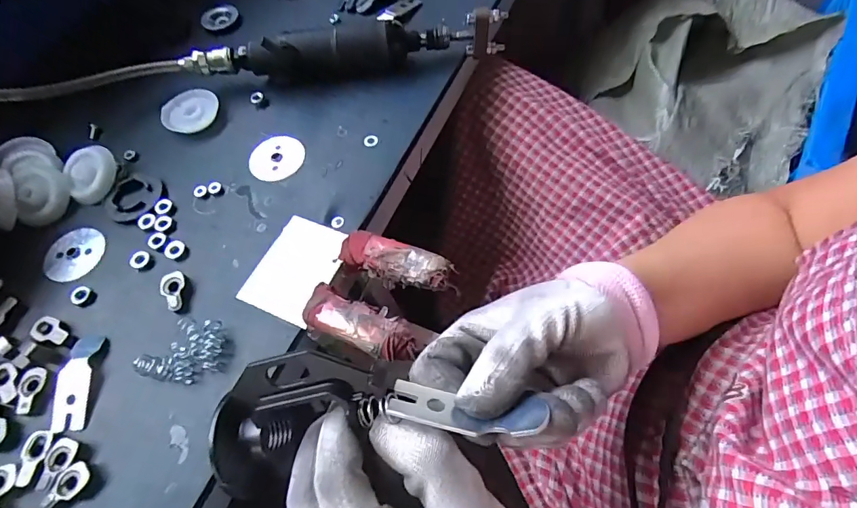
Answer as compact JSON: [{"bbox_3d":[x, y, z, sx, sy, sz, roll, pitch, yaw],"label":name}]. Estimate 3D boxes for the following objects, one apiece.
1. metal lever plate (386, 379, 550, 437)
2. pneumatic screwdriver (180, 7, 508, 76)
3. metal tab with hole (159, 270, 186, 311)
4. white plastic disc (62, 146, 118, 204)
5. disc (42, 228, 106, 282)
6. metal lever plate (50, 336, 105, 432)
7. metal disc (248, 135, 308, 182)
[{"bbox_3d":[0.015,0.063,0.180,0.062,0.005,0.019,6,37,8],"label":"metal lever plate"},{"bbox_3d":[-0.075,-0.185,0.402,0.278,0.047,0.033,-8,60,0],"label":"pneumatic screwdriver"},{"bbox_3d":[-0.180,0.027,0.317,0.016,0.010,0.028,-25,62,-10],"label":"metal tab with hole"},{"bbox_3d":[-0.278,-0.067,0.367,0.040,0.010,0.047,-19,84,-6],"label":"white plastic disc"},{"bbox_3d":[-0.274,0.000,0.346,0.046,0.004,0.046,-2,60,3],"label":"disc"},{"bbox_3d":[-0.230,0.083,0.291,0.022,0.007,0.061,-7,60,0],"label":"metal lever plate"},{"bbox_3d":[-0.127,-0.081,0.375,0.044,0.005,0.046,-2,60,3],"label":"metal disc"}]

